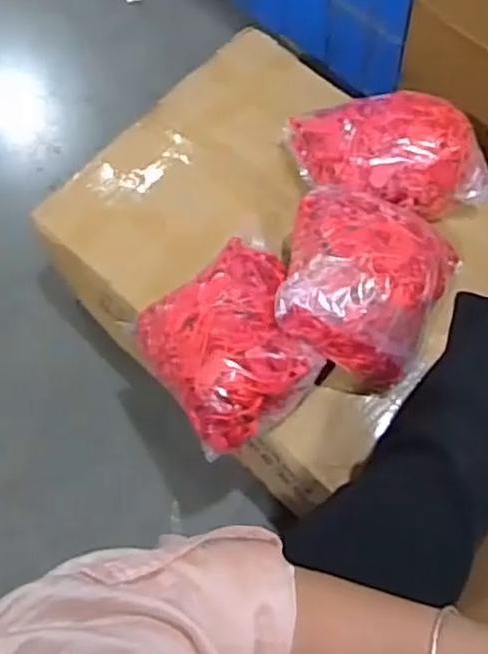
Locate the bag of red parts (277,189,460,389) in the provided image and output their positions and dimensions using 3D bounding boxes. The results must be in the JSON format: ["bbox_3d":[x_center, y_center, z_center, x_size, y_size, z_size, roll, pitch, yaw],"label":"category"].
[{"bbox_3d":[0.136,-0.051,0.796,0.187,0.118,0.192,16,67,11],"label":"bag of red parts"}]

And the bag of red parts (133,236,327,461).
[{"bbox_3d":[-0.013,0.016,0.796,0.179,0.093,0.198,-28,66,-9],"label":"bag of red parts"}]

